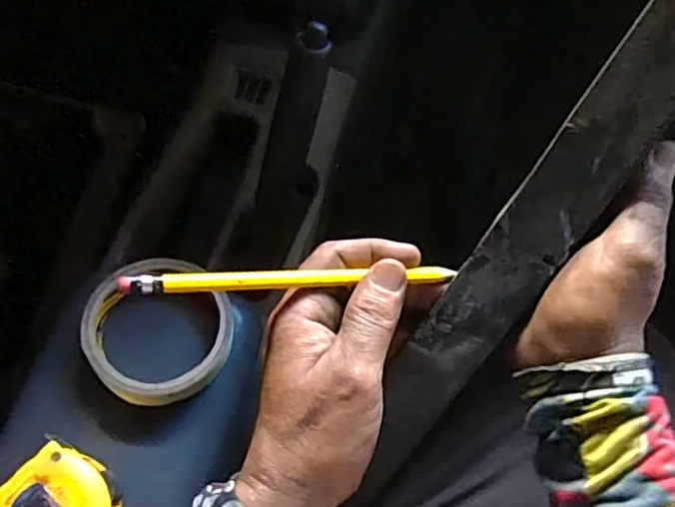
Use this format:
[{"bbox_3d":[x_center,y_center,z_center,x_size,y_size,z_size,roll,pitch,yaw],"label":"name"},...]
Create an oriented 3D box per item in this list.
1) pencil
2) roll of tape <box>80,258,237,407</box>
[{"bbox_3d":[-0.018,0.012,0.293,0.161,0.009,0.009,-1,70,-22],"label":"pencil"},{"bbox_3d":[-0.111,0.043,0.381,0.083,0.028,0.093,-40,77,-14],"label":"roll of tape"}]

